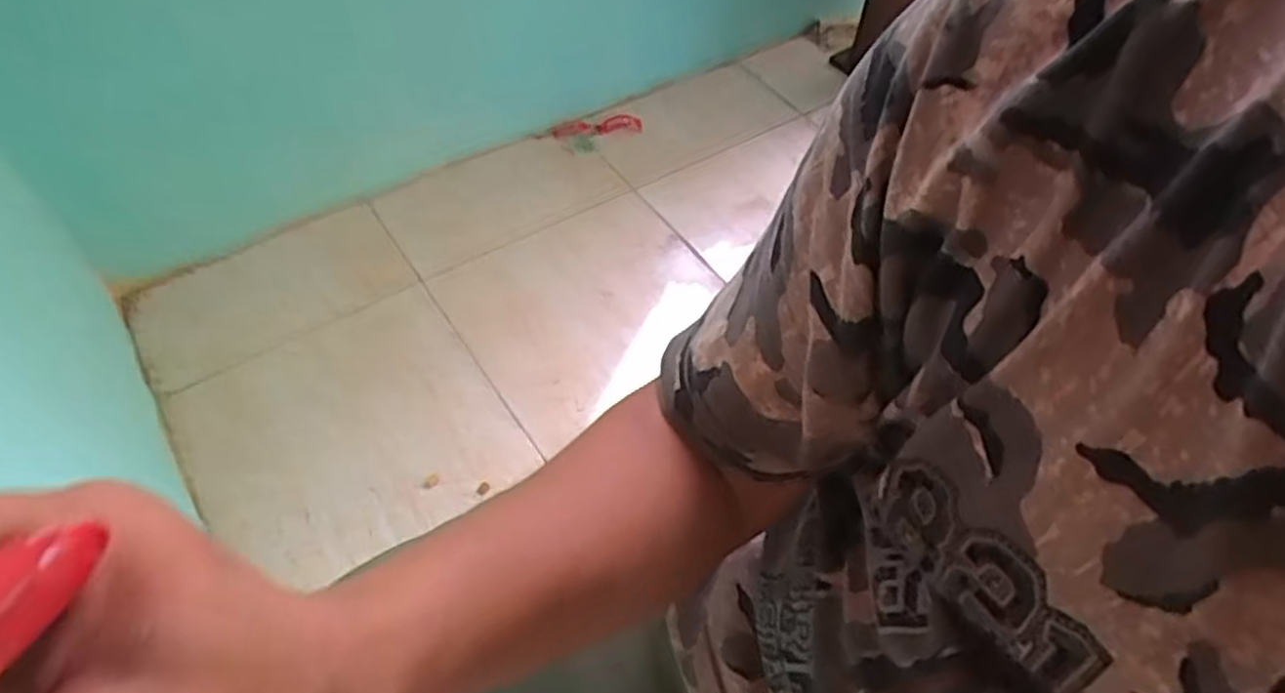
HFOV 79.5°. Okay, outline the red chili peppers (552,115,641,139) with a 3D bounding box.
[{"bbox_3d":[-0.084,-0.413,1.453,0.190,0.020,0.037,-16,55,-33],"label":"red chili peppers"}]

